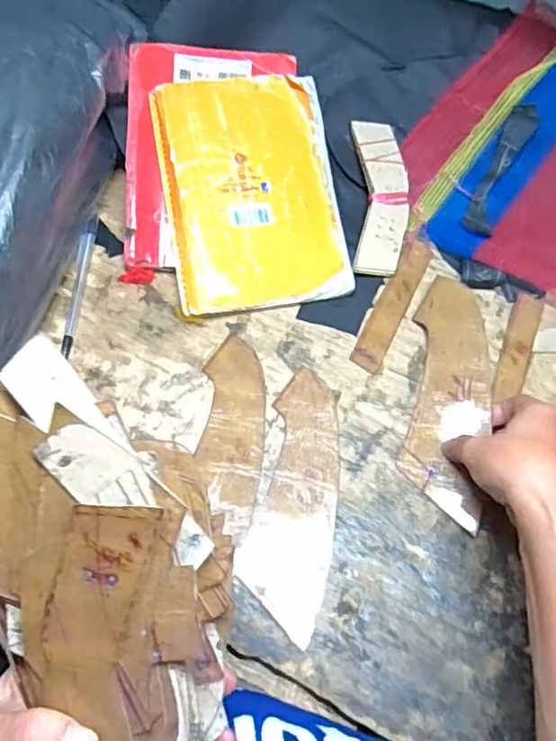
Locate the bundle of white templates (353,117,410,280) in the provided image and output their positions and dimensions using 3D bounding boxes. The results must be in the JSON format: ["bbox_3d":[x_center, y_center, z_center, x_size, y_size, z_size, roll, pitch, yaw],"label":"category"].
[{"bbox_3d":[0.092,-0.154,0.522,0.048,0.009,0.145,2,78,-1],"label":"bundle of white templates"}]

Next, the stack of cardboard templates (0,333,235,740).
[{"bbox_3d":[-0.093,0.100,0.273,0.152,0.056,0.201,-43,91,7],"label":"stack of cardboard templates"}]

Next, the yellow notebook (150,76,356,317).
[{"bbox_3d":[-0.020,-0.150,0.496,0.144,0.011,0.196,-8,85,-13],"label":"yellow notebook"}]

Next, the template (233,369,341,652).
[{"bbox_3d":[0.015,0.091,0.428,0.060,0.004,0.183,12,65,3],"label":"template"}]

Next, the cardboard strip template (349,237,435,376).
[{"bbox_3d":[0.099,-0.058,0.501,0.025,0.004,0.136,25,67,9],"label":"cardboard strip template"}]

